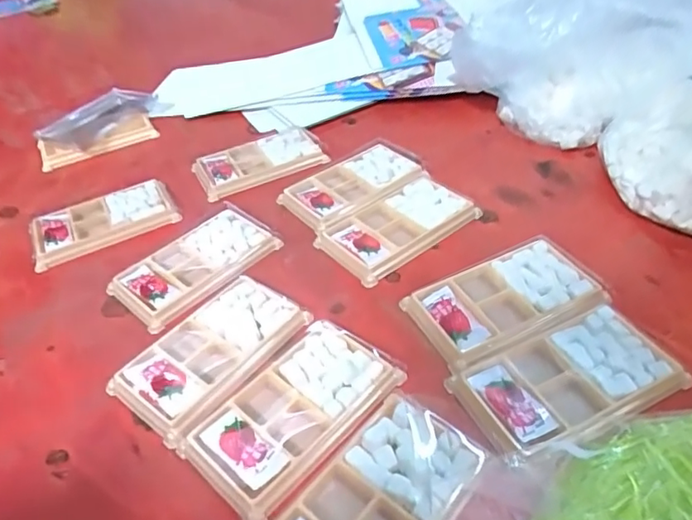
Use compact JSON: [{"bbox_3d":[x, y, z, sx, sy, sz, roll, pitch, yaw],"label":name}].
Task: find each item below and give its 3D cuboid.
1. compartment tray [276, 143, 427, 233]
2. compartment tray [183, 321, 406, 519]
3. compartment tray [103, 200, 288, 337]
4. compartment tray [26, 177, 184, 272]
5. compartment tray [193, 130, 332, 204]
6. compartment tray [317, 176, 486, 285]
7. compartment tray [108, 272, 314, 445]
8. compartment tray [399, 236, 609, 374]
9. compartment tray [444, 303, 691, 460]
[{"bbox_3d":[0.006,-0.075,0.546,0.131,0.013,0.079,-30,45,-24],"label":"compartment tray"},{"bbox_3d":[-0.033,0.097,0.359,0.082,0.011,0.134,29,52,35],"label":"compartment tray"},{"bbox_3d":[-0.128,0.003,0.477,0.133,0.015,0.083,-35,48,-29],"label":"compartment tray"},{"bbox_3d":[-0.239,-0.039,0.540,0.134,0.016,0.073,-22,43,-16],"label":"compartment tray"},{"bbox_3d":[-0.095,-0.108,0.594,0.131,0.015,0.079,-19,42,-13],"label":"compartment tray"},{"bbox_3d":[0.047,-0.032,0.491,0.130,0.015,0.077,-29,45,-23],"label":"compartment tray"},{"bbox_3d":[-0.095,0.065,0.399,0.080,0.017,0.131,26,50,32],"label":"compartment tray"},{"bbox_3d":[0.121,0.031,0.410,0.133,0.012,0.081,-20,42,-14],"label":"compartment tray"},{"bbox_3d":[0.145,0.080,0.356,0.137,0.015,0.076,-19,42,-14],"label":"compartment tray"}]

